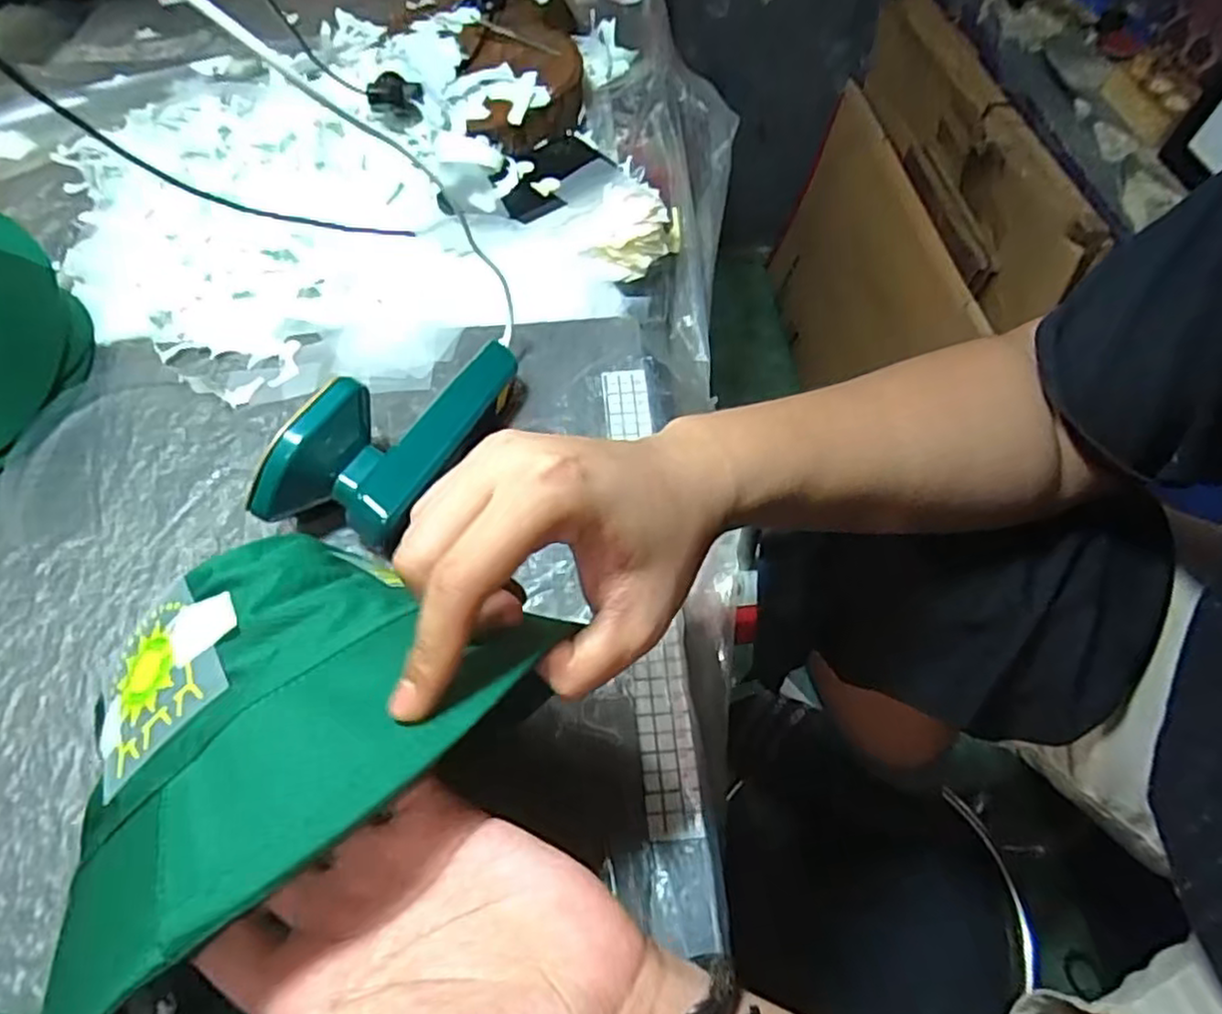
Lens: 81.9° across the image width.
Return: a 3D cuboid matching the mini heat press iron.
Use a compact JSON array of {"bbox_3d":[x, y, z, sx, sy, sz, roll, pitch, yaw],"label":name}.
[{"bbox_3d":[-0.132,-0.049,0.449,0.080,0.070,0.188,22,58,16],"label":"mini heat press iron"}]

